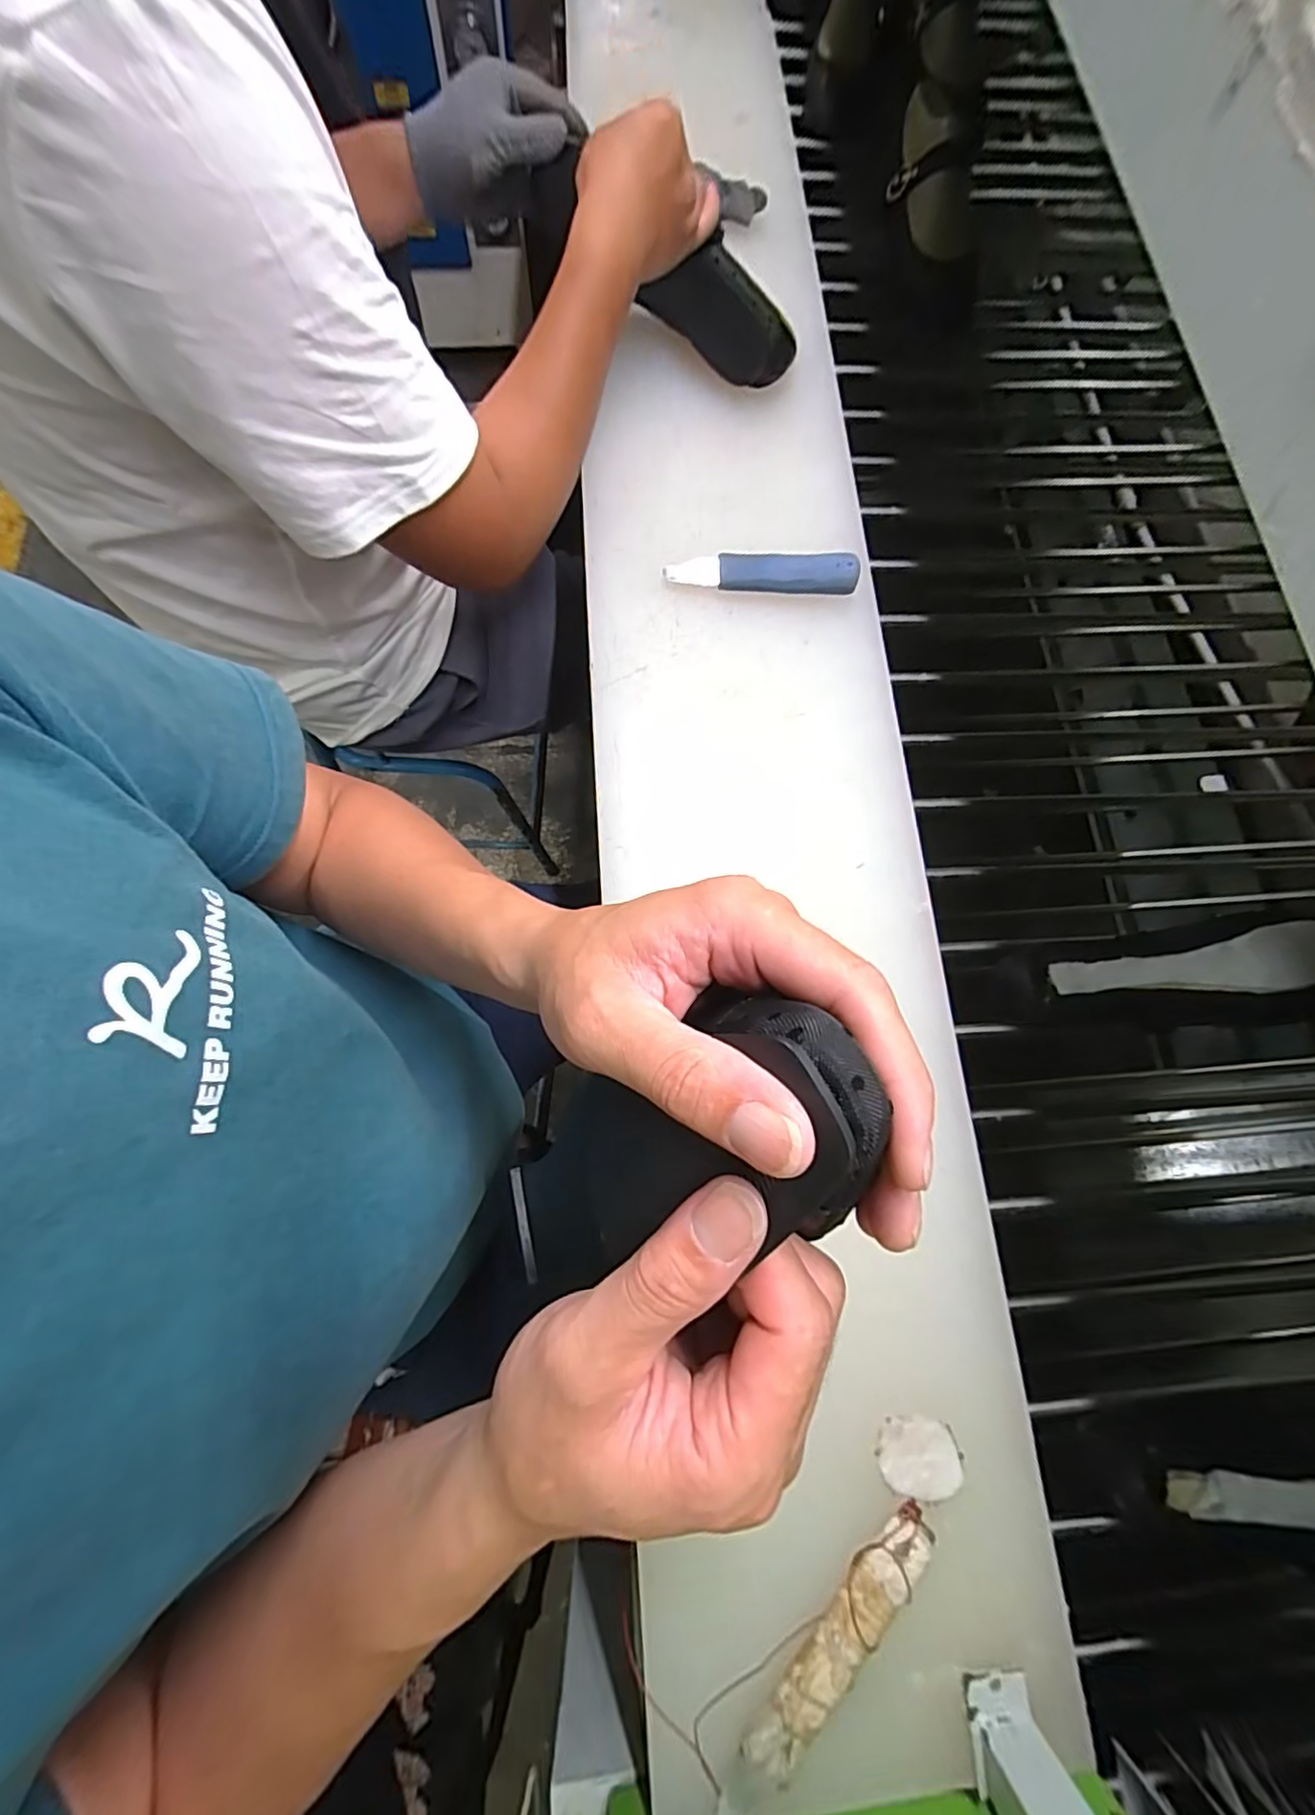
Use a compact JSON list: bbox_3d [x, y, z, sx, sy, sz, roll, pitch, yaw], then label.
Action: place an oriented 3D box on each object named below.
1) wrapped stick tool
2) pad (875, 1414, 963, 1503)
[{"bbox_3d":[0.100,0.390,0.338,0.136,0.014,0.028,-43,78,-12],"label":"wrapped stick tool"},{"bbox_3d":[0.153,0.321,0.365,0.048,0.005,0.038,14,74,4],"label":"pad"}]

